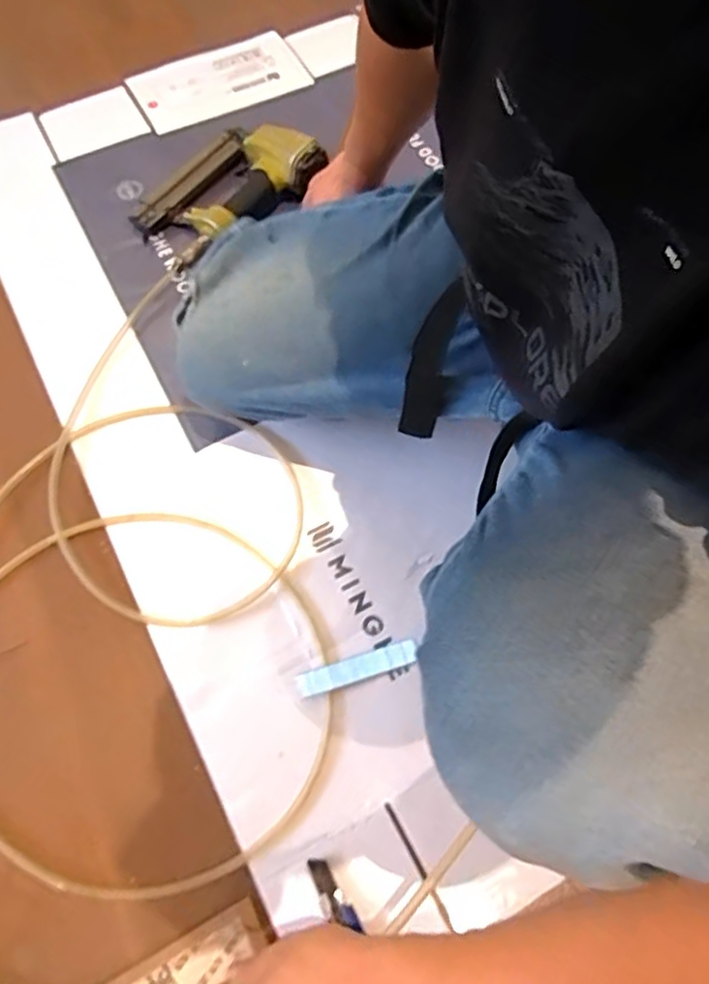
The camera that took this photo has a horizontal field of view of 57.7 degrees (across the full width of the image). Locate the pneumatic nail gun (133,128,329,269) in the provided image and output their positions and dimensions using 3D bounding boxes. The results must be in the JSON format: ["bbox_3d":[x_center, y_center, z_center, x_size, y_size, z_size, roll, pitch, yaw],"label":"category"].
[{"bbox_3d":[-0.185,-0.418,0.890,0.162,0.059,0.251,33,72,12],"label":"pneumatic nail gun"}]

